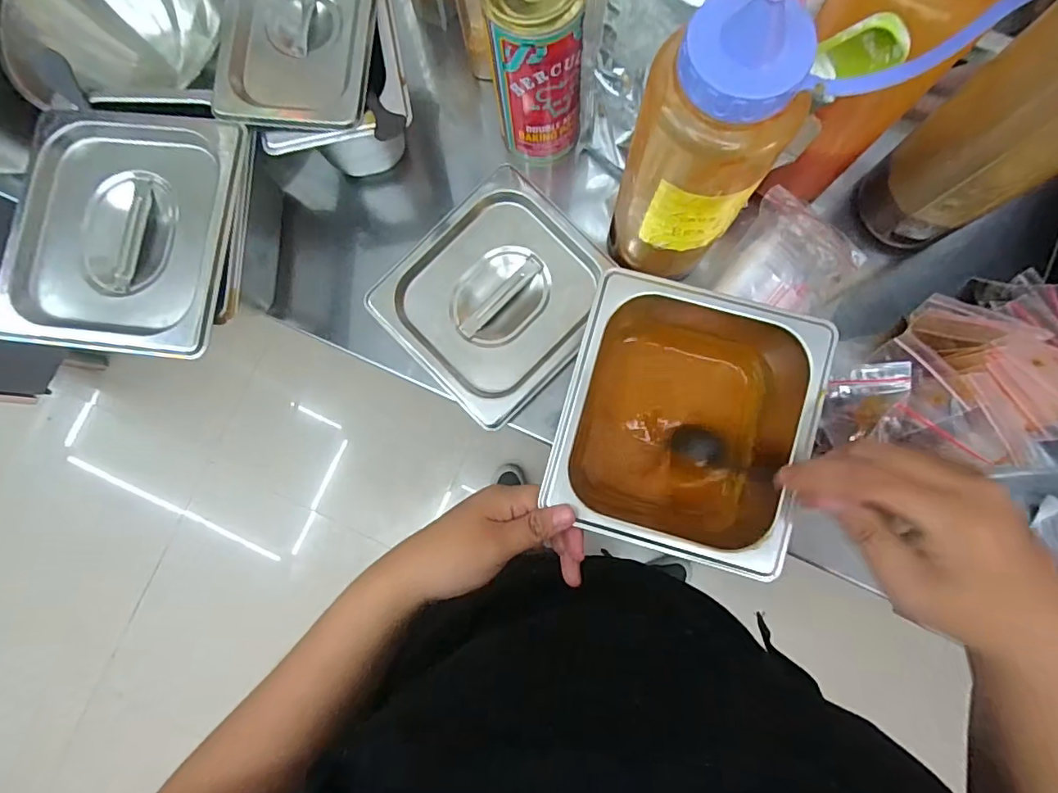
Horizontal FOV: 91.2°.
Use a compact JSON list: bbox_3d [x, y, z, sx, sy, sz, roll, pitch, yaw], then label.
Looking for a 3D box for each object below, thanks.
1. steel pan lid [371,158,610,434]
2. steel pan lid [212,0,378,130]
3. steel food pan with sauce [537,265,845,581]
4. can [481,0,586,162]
[{"bbox_3d":[-0.022,-0.085,0.436,0.173,0.031,0.157,-43,83,-2],"label":"steel pan lid"},{"bbox_3d":[-0.169,-0.276,0.381,0.105,0.018,0.159,5,84,4],"label":"steel pan lid"},{"bbox_3d":[0.107,0.020,0.384,0.157,0.095,0.173,16,85,5],"label":"steel food pan with sauce"},{"bbox_3d":[0.007,-0.251,0.396,0.065,0.147,0.059,-2,84,3],"label":"can"}]

